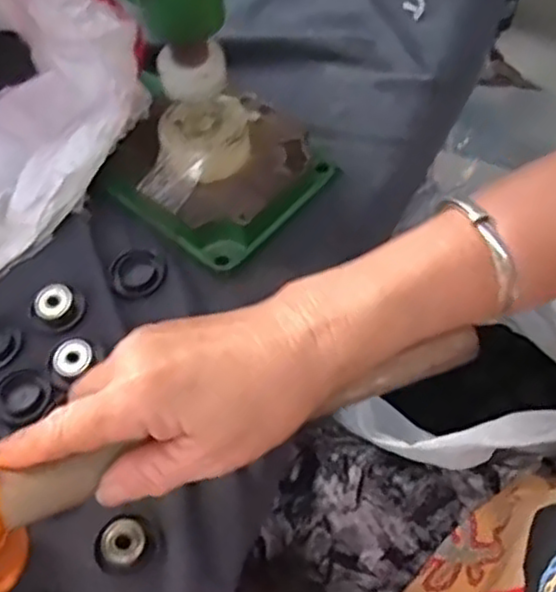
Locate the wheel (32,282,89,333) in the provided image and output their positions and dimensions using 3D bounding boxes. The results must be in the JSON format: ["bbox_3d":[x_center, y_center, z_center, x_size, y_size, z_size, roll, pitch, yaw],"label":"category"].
[{"bbox_3d":[-0.134,0.005,0.438,0.029,0.008,0.028,-1,58,2],"label":"wheel"}]

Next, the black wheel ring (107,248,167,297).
[{"bbox_3d":[-0.089,-0.016,0.451,0.034,0.006,0.034,-1,58,2],"label":"black wheel ring"}]

